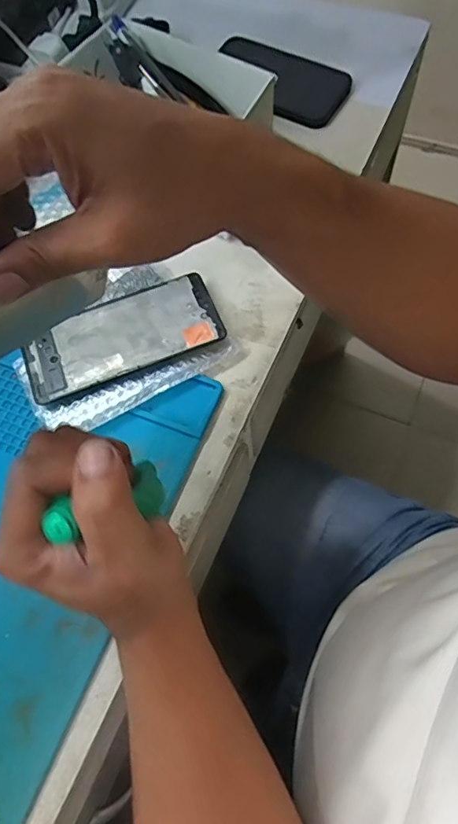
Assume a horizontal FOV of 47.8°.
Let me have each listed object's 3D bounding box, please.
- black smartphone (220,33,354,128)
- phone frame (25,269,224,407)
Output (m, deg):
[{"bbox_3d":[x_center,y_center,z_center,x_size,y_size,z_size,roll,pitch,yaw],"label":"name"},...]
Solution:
[{"bbox_3d":[0.050,-0.356,0.546,0.157,0.015,0.078,31,72,16],"label":"black smartphone"},{"bbox_3d":[-0.089,-0.064,0.427,0.158,0.006,0.072,-22,67,-5],"label":"phone frame"}]

